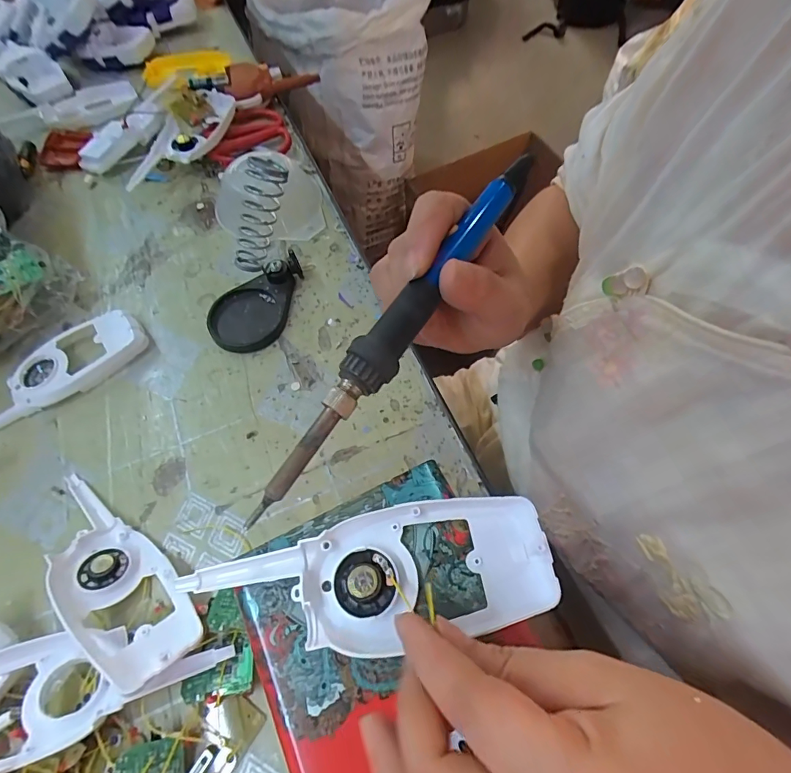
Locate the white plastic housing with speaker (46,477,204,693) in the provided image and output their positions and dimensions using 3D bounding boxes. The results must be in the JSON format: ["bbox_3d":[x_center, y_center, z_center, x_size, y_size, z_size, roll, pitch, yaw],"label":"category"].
[{"bbox_3d":[-0.190,0.121,0.280,0.154,0.014,0.058,34,44,21],"label":"white plastic housing with speaker"}]

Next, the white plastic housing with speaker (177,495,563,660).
[{"bbox_3d":[-0.011,0.087,0.197,0.161,0.015,0.058,-7,62,-1],"label":"white plastic housing with speaker"}]

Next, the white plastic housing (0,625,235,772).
[{"bbox_3d":[-0.185,0.173,0.244,0.165,0.031,0.058,-8,46,-15],"label":"white plastic housing"}]

